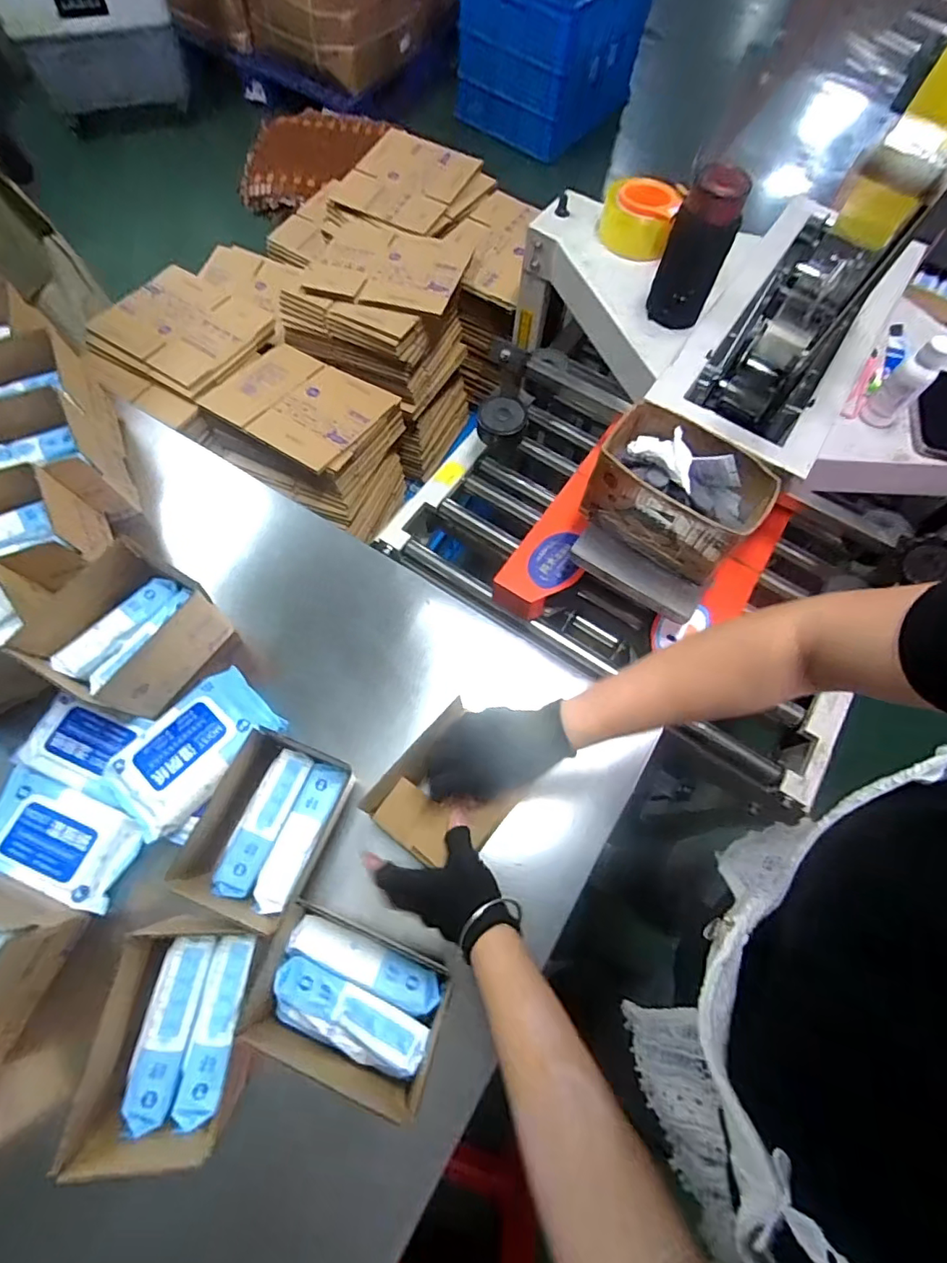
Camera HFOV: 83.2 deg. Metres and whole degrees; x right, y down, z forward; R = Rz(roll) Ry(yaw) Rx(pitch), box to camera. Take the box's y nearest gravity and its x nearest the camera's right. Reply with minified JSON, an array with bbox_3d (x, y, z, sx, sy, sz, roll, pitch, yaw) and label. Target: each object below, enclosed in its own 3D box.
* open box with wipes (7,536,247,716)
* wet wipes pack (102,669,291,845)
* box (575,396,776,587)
[{"bbox_3d":[-0.393,0.006,0.624,0.125,0.128,0.166,32,70,10],"label":"open box with wipes"},{"bbox_3d":[-0.317,0.133,0.604,0.109,0.043,0.184,37,71,12],"label":"wet wipes pack"},{"bbox_3d":[0.240,-0.164,0.633,0.191,0.096,0.124,31,69,9],"label":"box"}]

